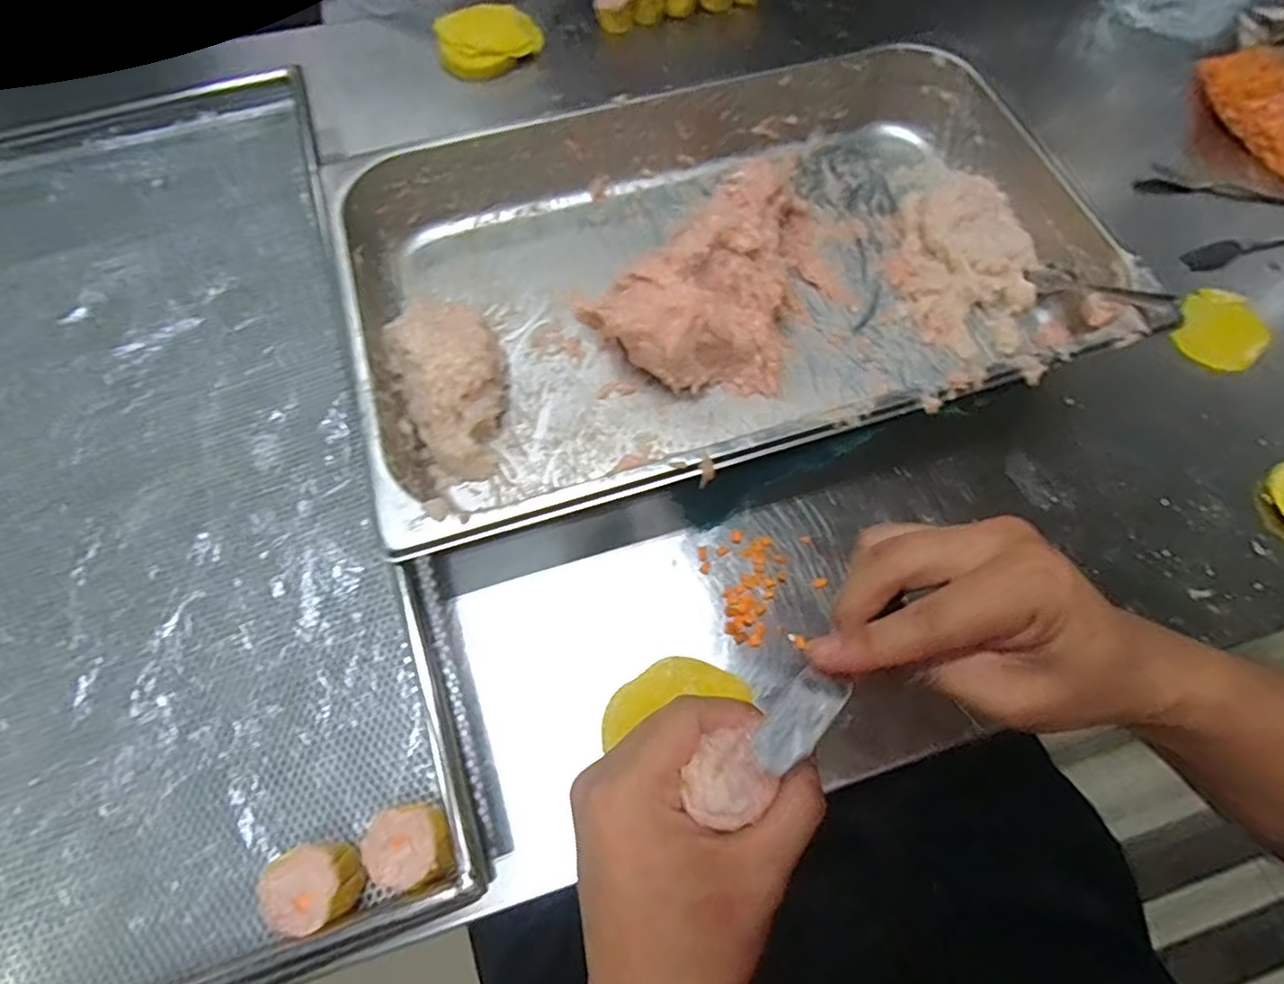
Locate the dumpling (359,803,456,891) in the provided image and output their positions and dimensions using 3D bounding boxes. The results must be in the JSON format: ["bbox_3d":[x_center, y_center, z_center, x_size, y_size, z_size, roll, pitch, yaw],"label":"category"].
[{"bbox_3d":[-0.114,0.175,0.314,0.042,0.033,0.035,-11,67,-6],"label":"dumpling"}]

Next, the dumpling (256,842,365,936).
[{"bbox_3d":[-0.156,0.190,0.306,0.041,0.035,0.037,-30,71,-8],"label":"dumpling"}]

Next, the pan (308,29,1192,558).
[{"bbox_3d":[0.055,-0.164,0.453,0.508,0.065,0.313,-16,71,-8],"label":"pan"}]

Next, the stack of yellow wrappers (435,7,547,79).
[{"bbox_3d":[-0.146,-0.439,0.612,0.100,0.027,0.076,-26,69,-12],"label":"stack of yellow wrappers"}]

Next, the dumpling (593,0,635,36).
[{"bbox_3d":[-0.028,-0.483,0.626,0.038,0.033,0.037,0,66,-1],"label":"dumpling"}]

